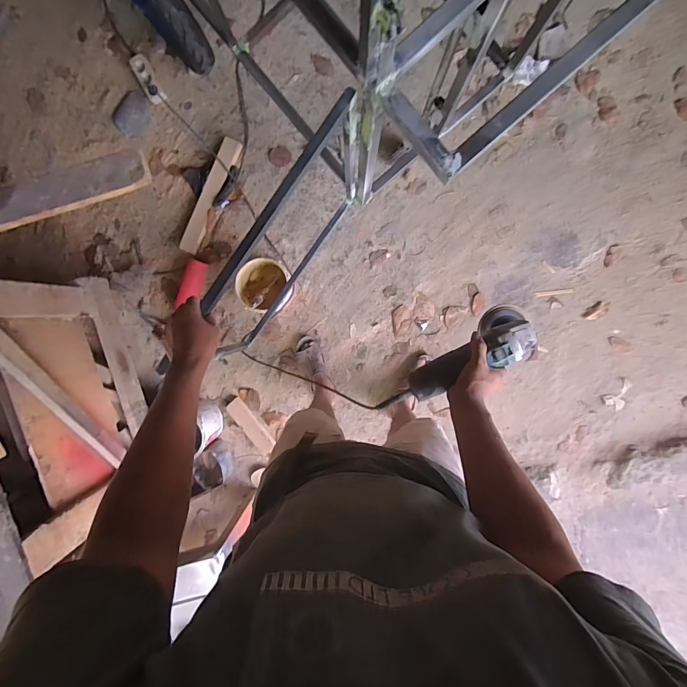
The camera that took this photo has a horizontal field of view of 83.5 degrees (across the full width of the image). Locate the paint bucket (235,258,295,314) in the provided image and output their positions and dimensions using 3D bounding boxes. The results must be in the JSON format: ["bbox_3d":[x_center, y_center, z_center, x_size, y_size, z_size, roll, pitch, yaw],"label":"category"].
[{"bbox_3d":[-0.277,-0.203,1.385,0.172,0.199,0.173,0,96,3],"label":"paint bucket"}]

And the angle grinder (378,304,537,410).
[{"bbox_3d":[0.220,0.032,0.730,0.323,0.120,0.084,-30,92,-4],"label":"angle grinder"}]

